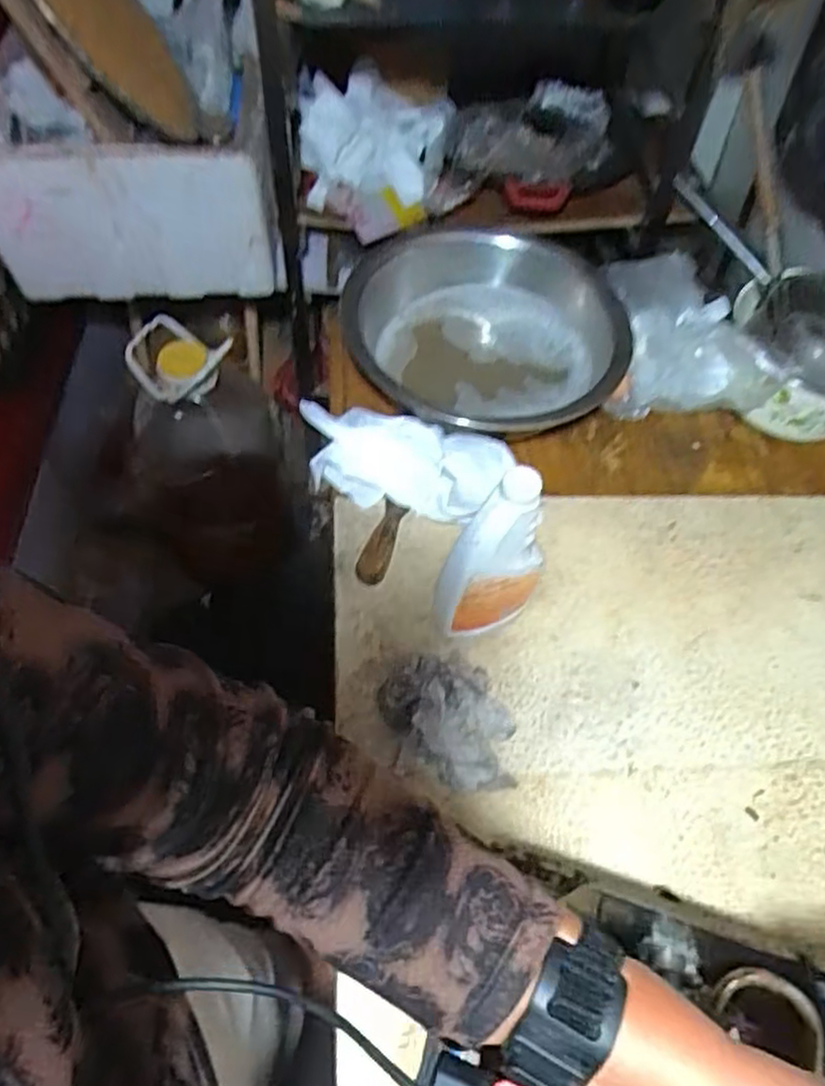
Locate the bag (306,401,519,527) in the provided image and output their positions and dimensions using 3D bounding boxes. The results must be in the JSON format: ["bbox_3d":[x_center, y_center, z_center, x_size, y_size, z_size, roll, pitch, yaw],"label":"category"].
[{"bbox_3d":[-0.010,-0.088,0.747,0.213,0.071,0.086,24,61,13],"label":"bag"}]

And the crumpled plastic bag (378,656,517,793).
[{"bbox_3d":[0.032,0.156,0.610,0.098,0.059,0.129,-27,63,-16],"label":"crumpled plastic bag"}]

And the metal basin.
[{"bbox_3d":[0.083,-0.234,0.833,0.295,0.104,0.308,0,59,-1],"label":"metal basin"}]

